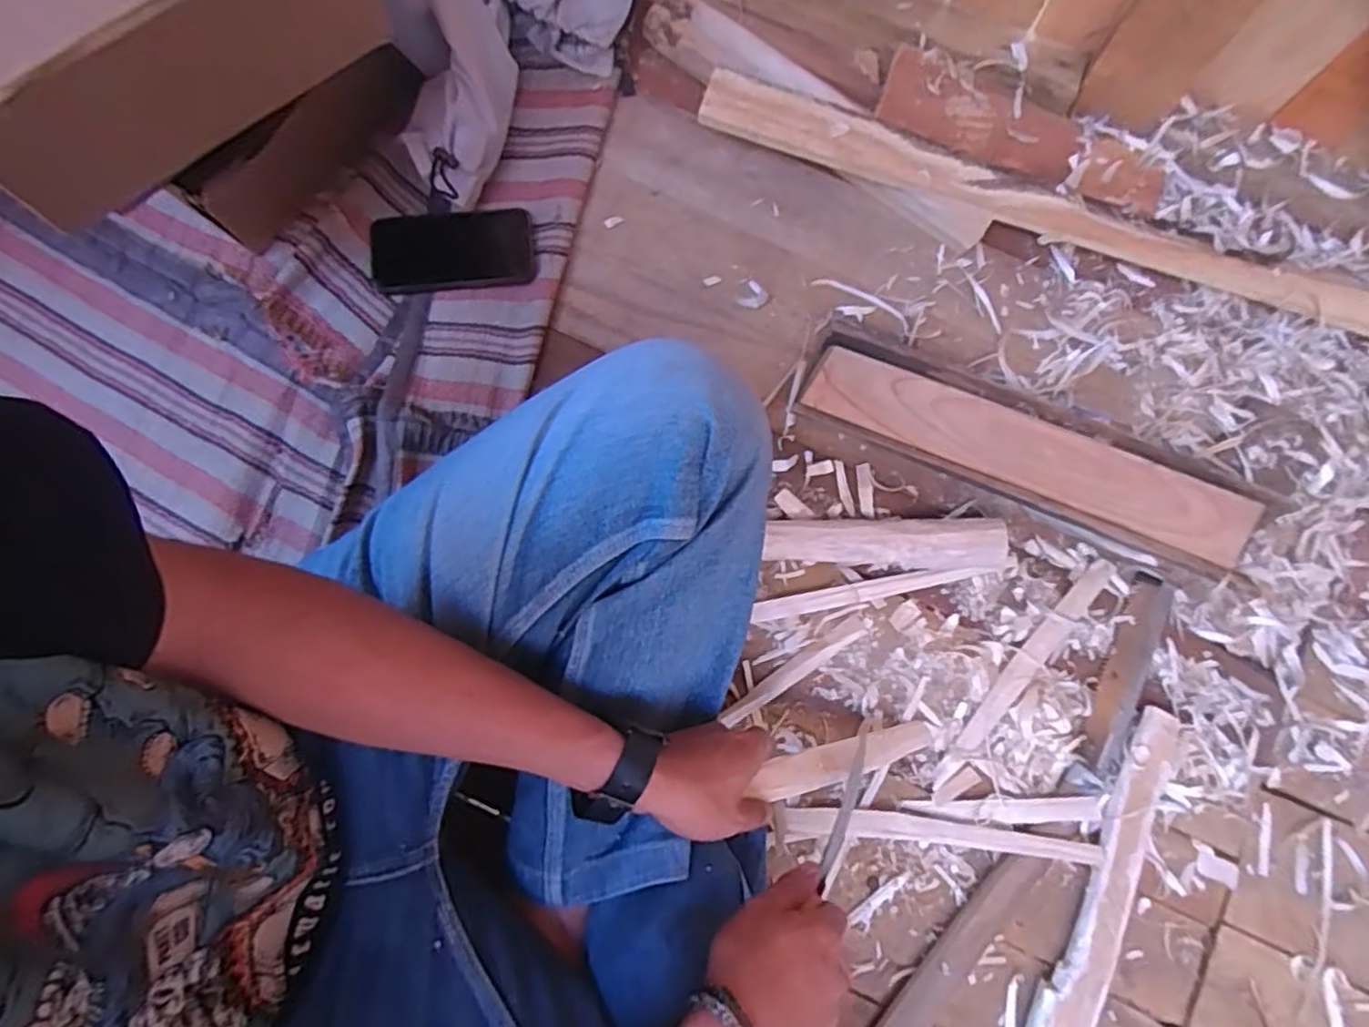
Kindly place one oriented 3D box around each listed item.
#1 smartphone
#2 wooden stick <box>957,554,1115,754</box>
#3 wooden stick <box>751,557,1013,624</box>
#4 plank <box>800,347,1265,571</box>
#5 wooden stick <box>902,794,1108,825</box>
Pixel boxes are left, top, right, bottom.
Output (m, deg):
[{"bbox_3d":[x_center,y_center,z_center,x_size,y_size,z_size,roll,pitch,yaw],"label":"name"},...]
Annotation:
[{"bbox_3d":[-0.216,-0.247,0.671,0.150,0.008,0.080,-6,79,-2],"label":"smartphone"},{"bbox_3d":[0.310,0.123,0.629,0.022,0.007,0.211,42,81,7],"label":"wooden stick"},{"bbox_3d":[0.176,0.065,0.632,0.236,0.012,0.019,-11,79,-3],"label":"wooden stick"},{"bbox_3d":[0.299,-0.049,0.617,0.391,0.019,0.061,21,79,4],"label":"plank"},{"bbox_3d":[0.273,0.252,0.604,0.164,0.006,0.020,-3,63,3],"label":"wooden stick"}]

